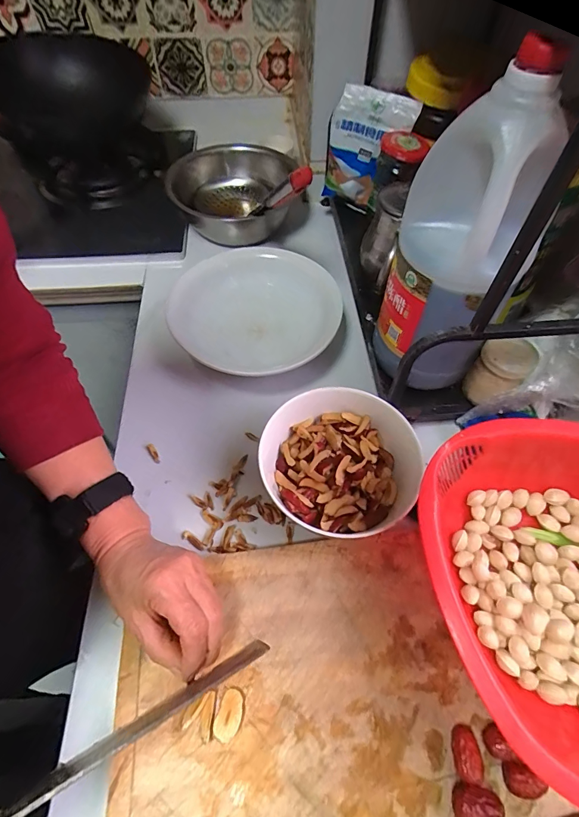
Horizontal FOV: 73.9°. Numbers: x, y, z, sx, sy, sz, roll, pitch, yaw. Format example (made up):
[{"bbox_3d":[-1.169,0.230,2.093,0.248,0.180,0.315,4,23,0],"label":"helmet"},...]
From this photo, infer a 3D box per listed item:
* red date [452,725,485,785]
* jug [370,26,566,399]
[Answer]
[{"bbox_3d":[0.128,0.247,0.276,0.021,0.018,0.029,4,56,2],"label":"red date"},{"bbox_3d":[0.145,-0.131,0.347,0.110,0.256,0.088,23,59,14],"label":"jug"}]

